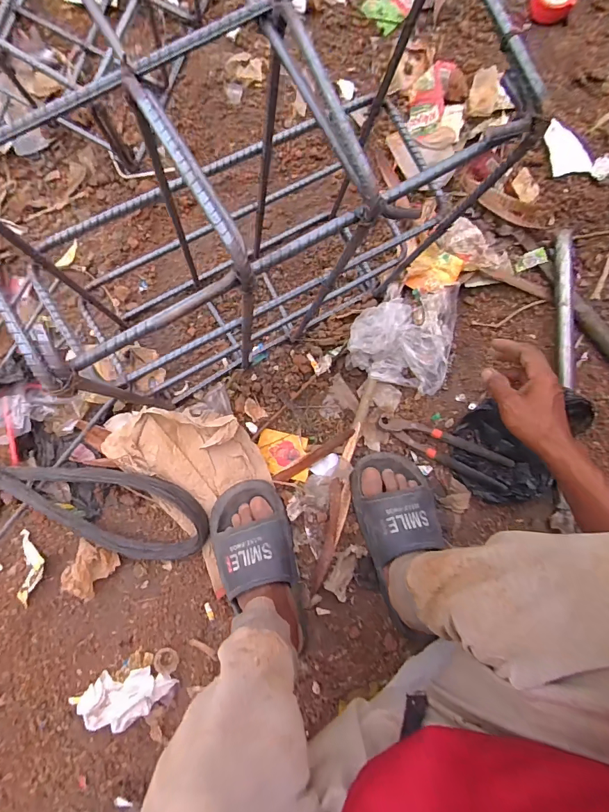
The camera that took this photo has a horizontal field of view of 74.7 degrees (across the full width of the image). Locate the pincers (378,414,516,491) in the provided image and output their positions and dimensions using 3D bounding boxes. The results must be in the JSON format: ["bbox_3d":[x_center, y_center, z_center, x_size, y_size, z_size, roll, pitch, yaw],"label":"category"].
[{"bbox_3d":[0.219,0.066,0.628,0.215,0.014,0.051,24,89,-1],"label":"pincers"}]

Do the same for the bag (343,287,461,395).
[{"bbox_3d":[0.157,-0.115,0.609,0.164,0.055,0.163,14,89,-1],"label":"bag"}]

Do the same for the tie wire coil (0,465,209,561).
[{"bbox_3d":[-0.346,0.125,0.583,0.414,0.039,0.127,26,89,-1],"label":"tie wire coil"}]

